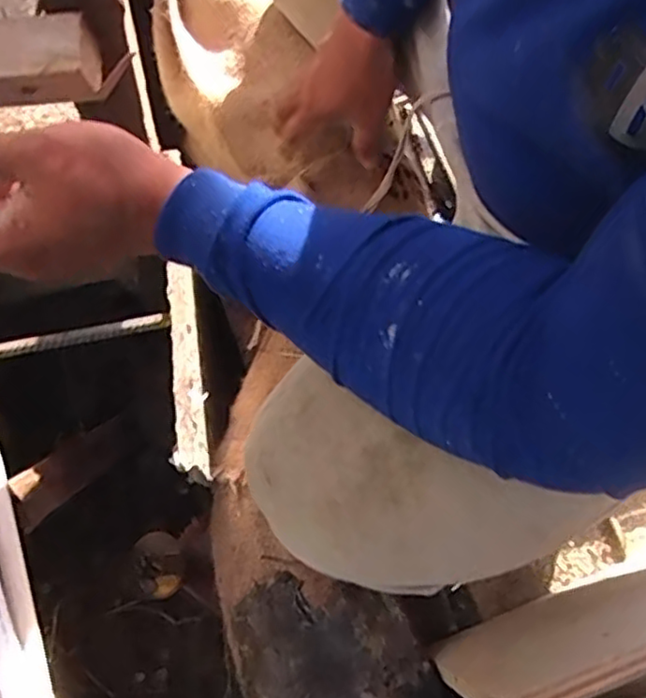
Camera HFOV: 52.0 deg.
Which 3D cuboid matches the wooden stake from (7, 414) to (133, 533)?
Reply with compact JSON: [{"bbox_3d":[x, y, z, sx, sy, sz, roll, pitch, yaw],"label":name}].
[{"bbox_3d":[-0.284,0.132,0.790,0.028,0.251,0.059,-30,96,22],"label":"wooden stake"}]

